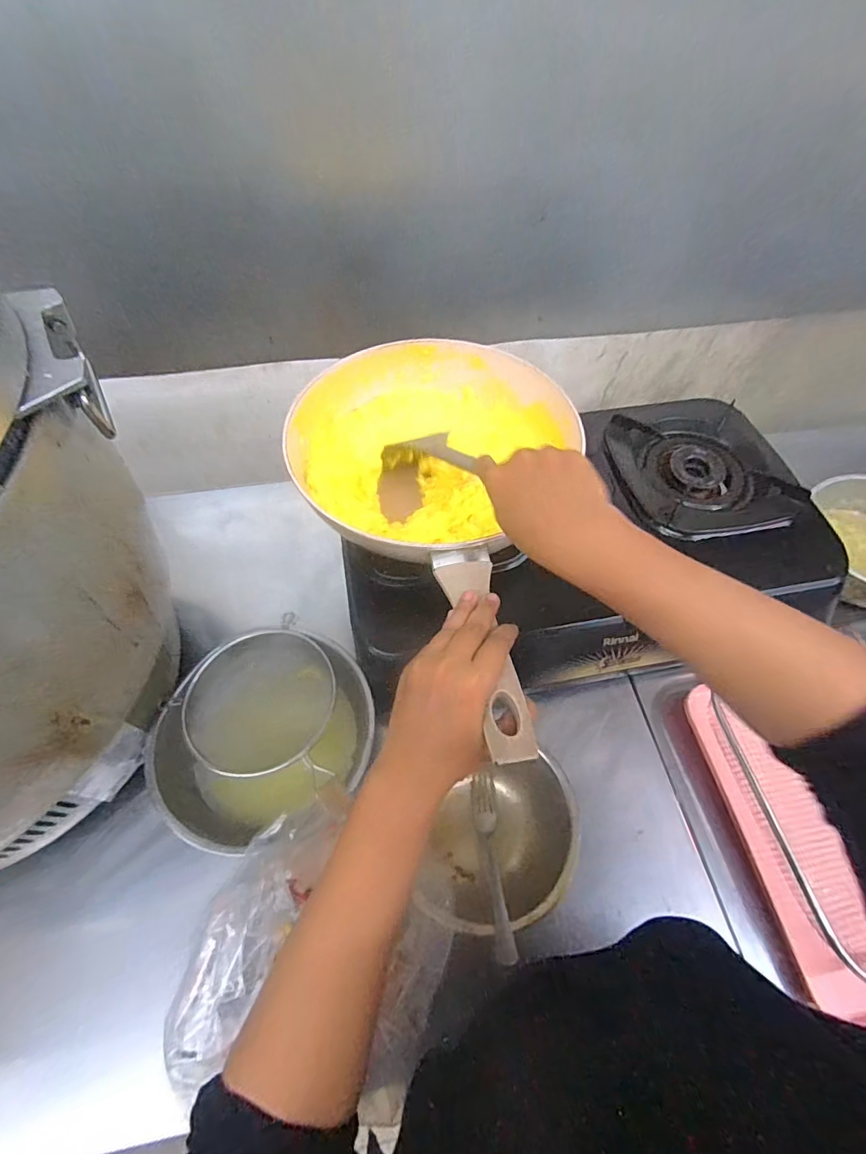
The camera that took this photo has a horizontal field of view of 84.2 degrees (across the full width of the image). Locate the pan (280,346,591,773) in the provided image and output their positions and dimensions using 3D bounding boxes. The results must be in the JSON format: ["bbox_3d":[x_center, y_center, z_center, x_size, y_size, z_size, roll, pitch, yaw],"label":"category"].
[{"bbox_3d":[0.007,-0.063,0.460,0.274,0.085,0.476,0,53,-1],"label":"pan"}]

